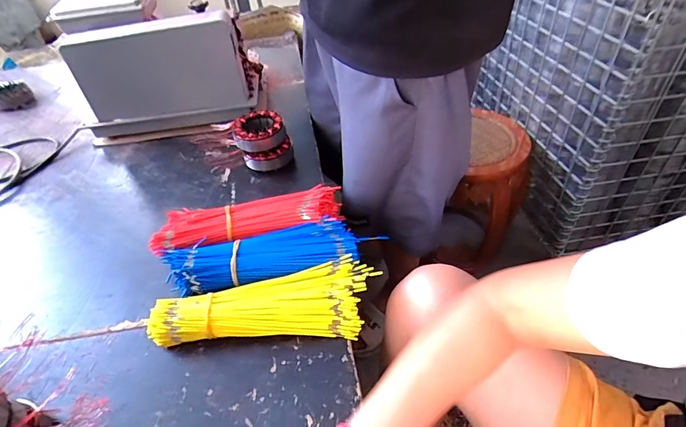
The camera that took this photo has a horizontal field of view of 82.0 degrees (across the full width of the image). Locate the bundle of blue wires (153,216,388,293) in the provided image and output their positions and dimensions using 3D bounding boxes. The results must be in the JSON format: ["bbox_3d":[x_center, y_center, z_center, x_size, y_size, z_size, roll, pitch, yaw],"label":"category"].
[{"bbox_3d":[-0.101,0.060,0.531,0.258,0.050,0.079,-10,44,-6],"label":"bundle of blue wires"}]

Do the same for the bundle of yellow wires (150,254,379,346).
[{"bbox_3d":[-0.094,0.110,0.483,0.253,0.044,0.087,-3,44,1],"label":"bundle of yellow wires"}]

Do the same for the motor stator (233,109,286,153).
[{"bbox_3d":[-0.143,-0.142,0.682,0.084,0.037,0.082,-10,44,-6],"label":"motor stator"}]

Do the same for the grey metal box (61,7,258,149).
[{"bbox_3d":[-0.341,-0.255,0.762,0.329,0.208,0.076,-10,44,-6],"label":"grey metal box"}]

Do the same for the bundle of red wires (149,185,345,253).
[{"bbox_3d":[-0.134,0.013,0.584,0.265,0.044,0.077,-11,44,-7],"label":"bundle of red wires"}]

